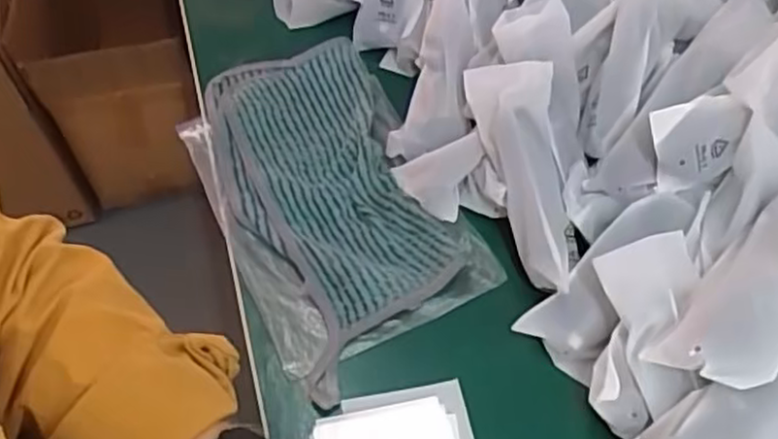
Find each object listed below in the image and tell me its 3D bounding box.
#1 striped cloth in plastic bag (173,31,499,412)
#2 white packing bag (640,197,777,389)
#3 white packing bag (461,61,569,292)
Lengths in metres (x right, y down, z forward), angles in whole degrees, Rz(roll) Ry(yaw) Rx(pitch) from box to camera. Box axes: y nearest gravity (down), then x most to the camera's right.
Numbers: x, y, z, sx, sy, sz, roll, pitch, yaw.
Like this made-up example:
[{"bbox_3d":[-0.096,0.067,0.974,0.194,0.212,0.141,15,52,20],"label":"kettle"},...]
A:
[{"bbox_3d":[-0.042,-0.020,0.482,0.143,0.025,0.245,-22,59,-16],"label":"striped cloth in plastic bag"},{"bbox_3d":[0.202,0.027,0.379,0.029,0.057,0.143,49,66,-21],"label":"white packing bag"},{"bbox_3d":[0.087,-0.028,0.445,0.049,0.032,0.143,-9,77,-7],"label":"white packing bag"}]

